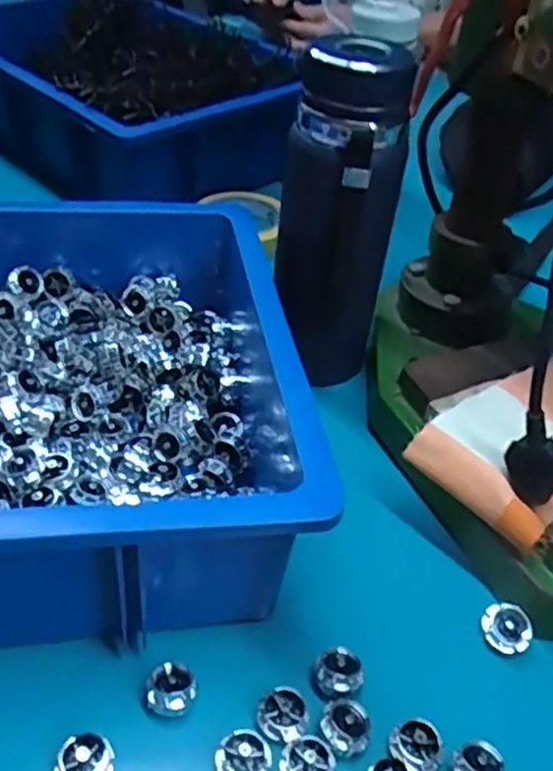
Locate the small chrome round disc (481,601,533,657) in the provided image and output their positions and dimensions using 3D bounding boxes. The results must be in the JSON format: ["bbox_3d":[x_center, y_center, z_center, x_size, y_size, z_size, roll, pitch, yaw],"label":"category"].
[{"bbox_3d":[0.125,0.133,0.381,0.026,0.015,0.022,26,45,24],"label":"small chrome round disc"}]

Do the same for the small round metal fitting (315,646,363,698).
[{"bbox_3d":[0.032,0.147,0.358,0.023,0.007,0.024,2,40,-2],"label":"small round metal fitting"}]

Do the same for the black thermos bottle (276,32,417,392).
[{"bbox_3d":[0.042,-0.114,0.500,0.080,0.226,0.075,9,40,5],"label":"black thermos bottle"}]

